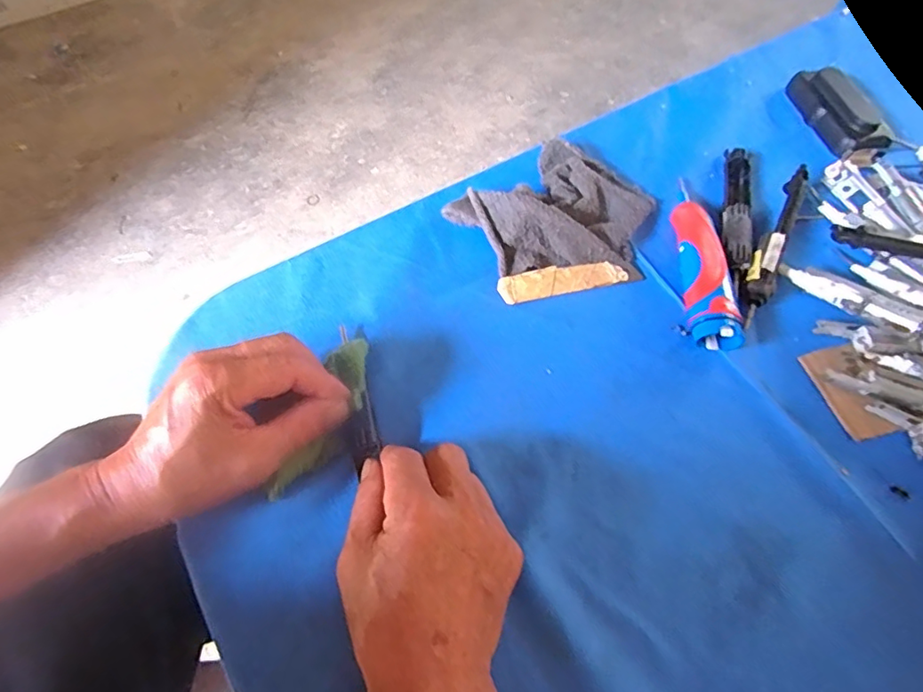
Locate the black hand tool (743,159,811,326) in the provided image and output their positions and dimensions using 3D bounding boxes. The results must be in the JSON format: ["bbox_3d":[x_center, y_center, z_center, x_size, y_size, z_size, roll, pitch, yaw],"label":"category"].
[{"bbox_3d":[0.244,-0.081,0.429,0.021,0.022,0.158,25,64,12],"label":"black hand tool"}]

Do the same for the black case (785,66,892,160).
[{"bbox_3d":[0.350,-0.221,0.508,0.049,0.021,0.109,-13,62,-8],"label":"black case"}]

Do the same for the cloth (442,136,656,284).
[{"bbox_3d":[0.086,-0.108,0.436,0.143,0.032,0.135,-35,67,-18],"label":"cloth"}]

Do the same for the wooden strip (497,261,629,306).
[{"bbox_3d":[0.078,-0.052,0.420,0.099,0.005,0.022,-12,62,-7],"label":"wooden strip"}]

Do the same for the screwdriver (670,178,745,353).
[{"bbox_3d":[0.180,-0.067,0.421,0.036,0.027,0.150,-1,61,1],"label":"screwdriver"}]

